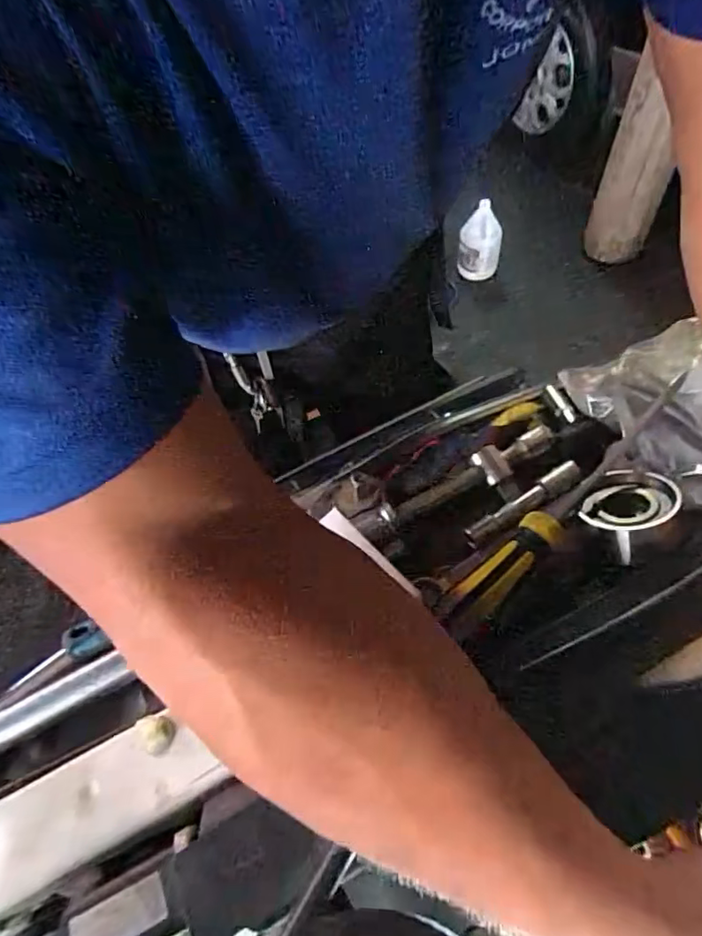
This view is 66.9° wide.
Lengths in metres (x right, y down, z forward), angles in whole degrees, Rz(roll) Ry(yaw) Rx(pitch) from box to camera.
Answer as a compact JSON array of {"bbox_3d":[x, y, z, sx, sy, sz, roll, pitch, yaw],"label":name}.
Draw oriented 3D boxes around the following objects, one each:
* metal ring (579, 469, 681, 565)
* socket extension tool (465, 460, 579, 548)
[{"bbox_3d":[0.173,0.025,0.334,0.053,0.023,0.046,-37,46,-6],"label":"metal ring"},{"bbox_3d":[0.118,0.026,0.364,0.089,0.017,0.013,-29,58,-14],"label":"socket extension tool"}]

